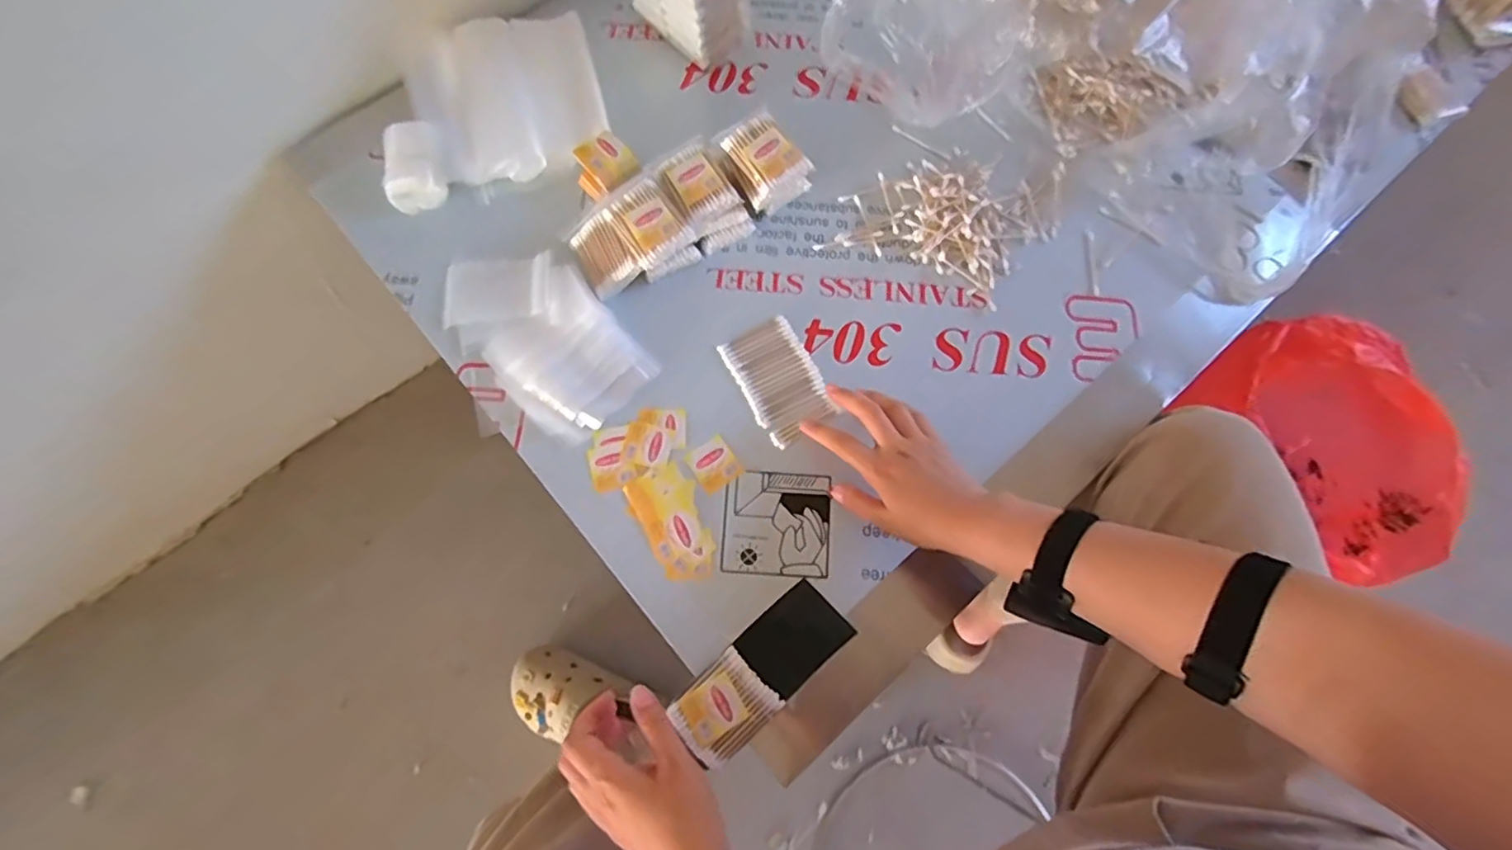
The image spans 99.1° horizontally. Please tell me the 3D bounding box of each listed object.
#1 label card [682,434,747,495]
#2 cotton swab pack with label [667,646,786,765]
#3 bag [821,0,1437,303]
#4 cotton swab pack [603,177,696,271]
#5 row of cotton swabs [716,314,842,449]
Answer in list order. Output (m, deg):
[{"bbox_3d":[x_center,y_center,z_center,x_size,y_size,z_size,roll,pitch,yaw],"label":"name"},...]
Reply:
[{"bbox_3d":[-0.037,0.035,0.572,0.040,0.004,0.041,-35,77,-11],"label":"label card"},{"bbox_3d":[-0.024,0.222,0.509,0.070,0.012,0.059,-41,79,-13],"label":"cotton swab pack with label"},{"bbox_3d":[0.355,-0.404,0.619,0.551,0.202,0.356,26,74,6],"label":"bag"},{"bbox_3d":[-0.100,-0.188,0.600,0.057,0.016,0.073,-37,76,-12],"label":"cotton swab pack"},{"bbox_3d":[0.022,-0.043,0.595,0.072,0.007,0.111,-27,76,-9],"label":"row of cotton swabs"}]

